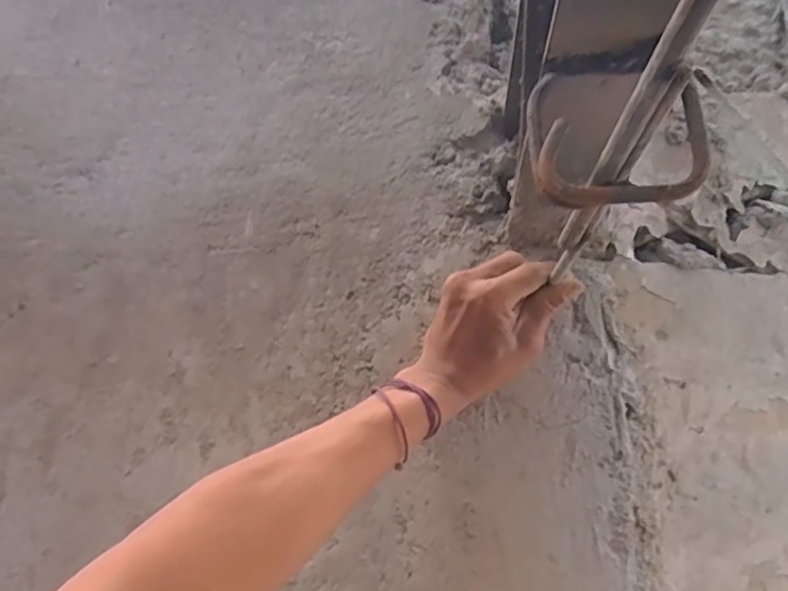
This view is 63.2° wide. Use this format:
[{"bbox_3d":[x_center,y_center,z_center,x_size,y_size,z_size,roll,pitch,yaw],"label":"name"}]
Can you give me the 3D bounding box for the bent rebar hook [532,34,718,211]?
[{"bbox_3d":[0.105,-0.081,0.300,0.078,0.085,0.018,-2,-17,11],"label":"bent rebar hook"}]

